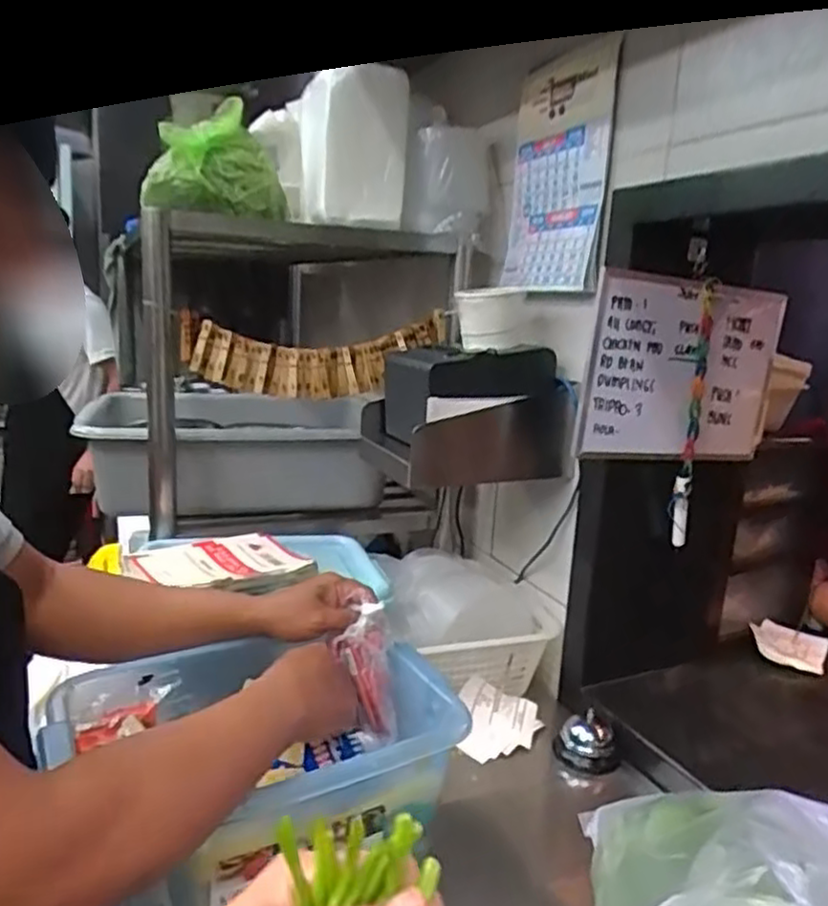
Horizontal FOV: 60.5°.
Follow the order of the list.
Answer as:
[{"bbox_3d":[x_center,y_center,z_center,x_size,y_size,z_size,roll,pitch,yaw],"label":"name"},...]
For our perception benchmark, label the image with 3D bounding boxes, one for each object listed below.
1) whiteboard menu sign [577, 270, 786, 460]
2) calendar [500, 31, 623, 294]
[{"bbox_3d":[0.352,-0.100,0.903,0.310,0.220,0.018,1,15,-24],"label":"whiteboard menu sign"},{"bbox_3d":[0.193,-0.378,0.974,0.038,0.308,0.211,0,11,-28],"label":"calendar"}]

